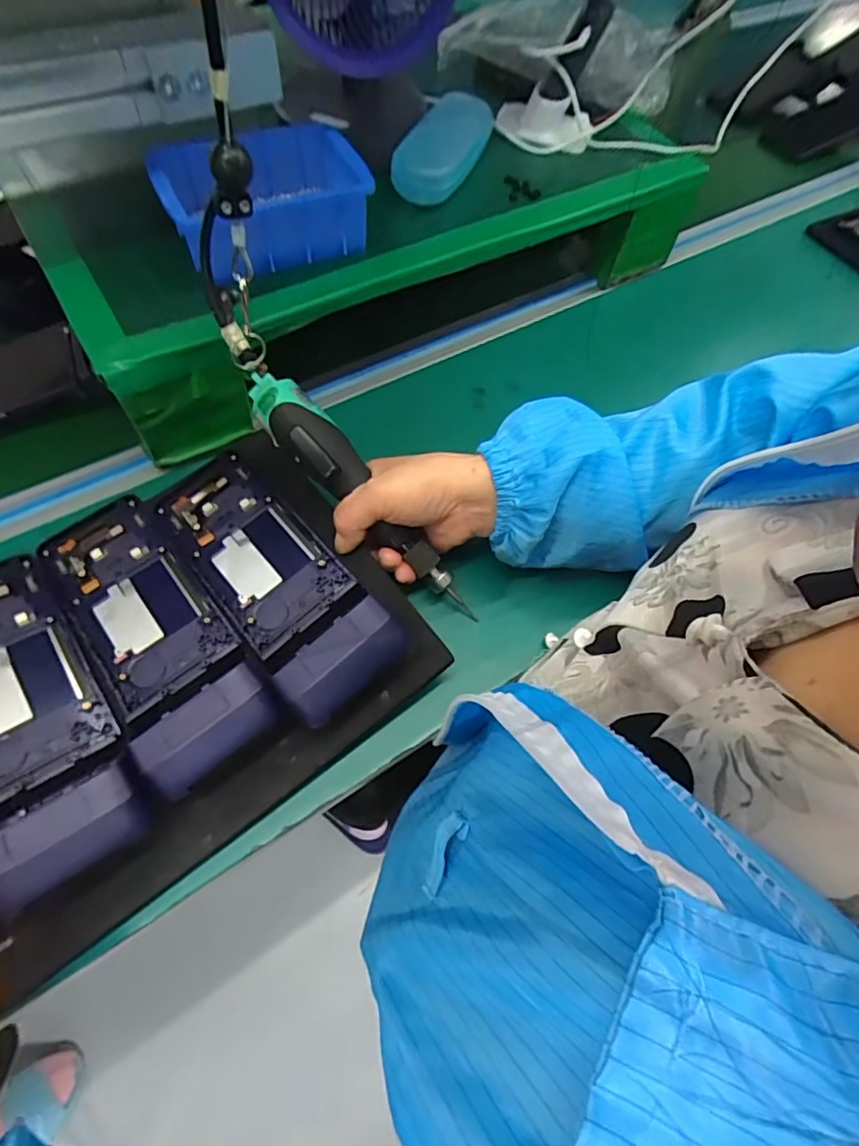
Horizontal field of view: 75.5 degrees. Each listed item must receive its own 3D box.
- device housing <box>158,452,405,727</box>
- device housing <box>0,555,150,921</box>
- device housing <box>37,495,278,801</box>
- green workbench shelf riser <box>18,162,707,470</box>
[{"bbox_3d":[-0.110,-0.006,0.375,0.083,0.051,0.225,-34,66,-20],"label":"device housing"},{"bbox_3d":[-0.251,0.077,0.331,0.078,0.046,0.229,-34,66,-20],"label":"device housing"},{"bbox_3d":[-0.186,0.030,0.364,0.082,0.043,0.234,-34,66,-20],"label":"device housing"},{"bbox_3d":[0.000,-0.281,0.522,0.596,0.100,0.116,-26,63,-16],"label":"green workbench shelf riser"}]

